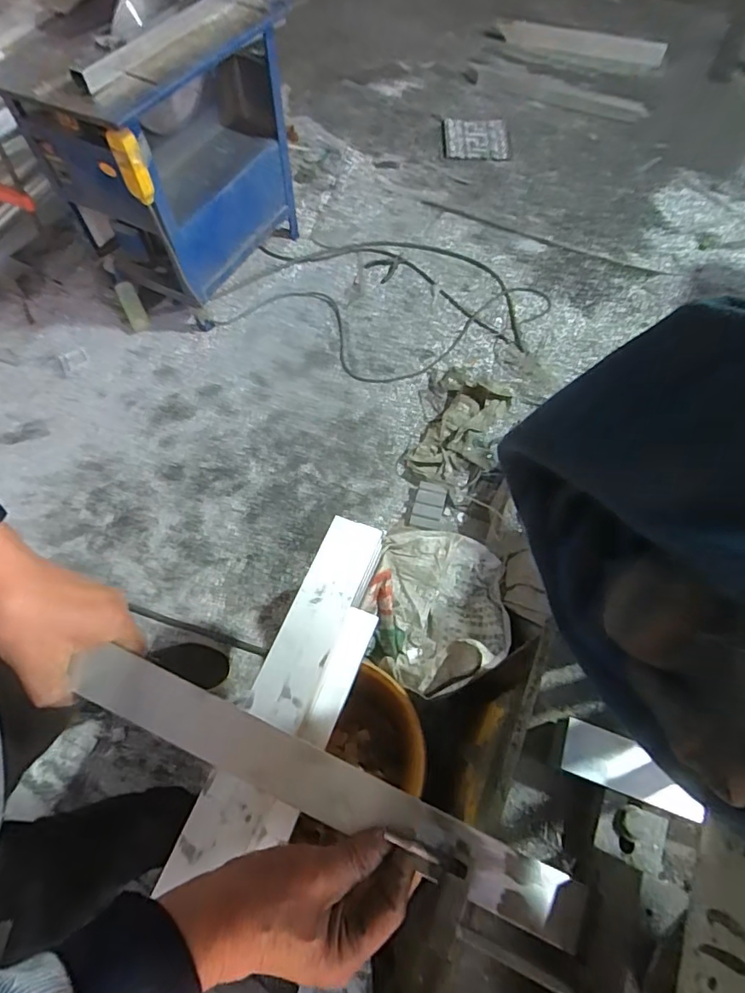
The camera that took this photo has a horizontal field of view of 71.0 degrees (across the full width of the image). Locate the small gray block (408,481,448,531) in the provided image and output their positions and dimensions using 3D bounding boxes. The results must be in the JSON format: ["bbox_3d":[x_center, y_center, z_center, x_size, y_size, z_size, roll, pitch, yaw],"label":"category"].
[{"bbox_3d":[0.145,0.025,1.351,0.076,0.024,0.128,15,64,7],"label":"small gray block"}]

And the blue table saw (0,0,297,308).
[{"bbox_3d":[-0.560,-0.965,1.419,0.506,0.610,0.623,35,68,16],"label":"blue table saw"}]

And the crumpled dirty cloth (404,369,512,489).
[{"bbox_3d":[0.235,-0.192,1.431,0.237,0.065,0.373,18,64,8],"label":"crumpled dirty cloth"}]

